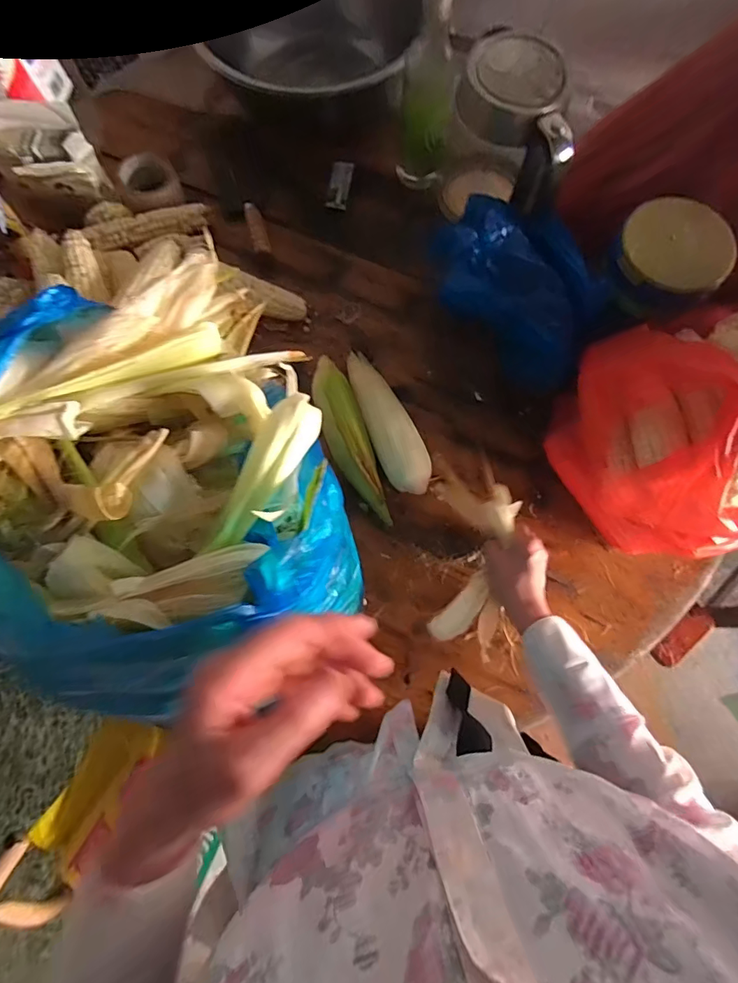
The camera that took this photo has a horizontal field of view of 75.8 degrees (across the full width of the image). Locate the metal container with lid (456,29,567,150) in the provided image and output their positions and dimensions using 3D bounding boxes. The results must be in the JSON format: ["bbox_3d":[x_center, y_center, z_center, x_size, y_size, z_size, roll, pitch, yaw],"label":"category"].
[{"bbox_3d":[0.178,-0.494,0.587,0.118,0.062,0.104,34,77,8],"label":"metal container with lid"}]

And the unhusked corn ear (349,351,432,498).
[{"bbox_3d":[0.023,-0.095,0.655,0.059,0.050,0.217,-22,76,-6],"label":"unhusked corn ear"}]

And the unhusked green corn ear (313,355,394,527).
[{"bbox_3d":[-0.027,-0.066,0.645,0.052,0.059,0.230,-17,76,-5],"label":"unhusked green corn ear"}]

